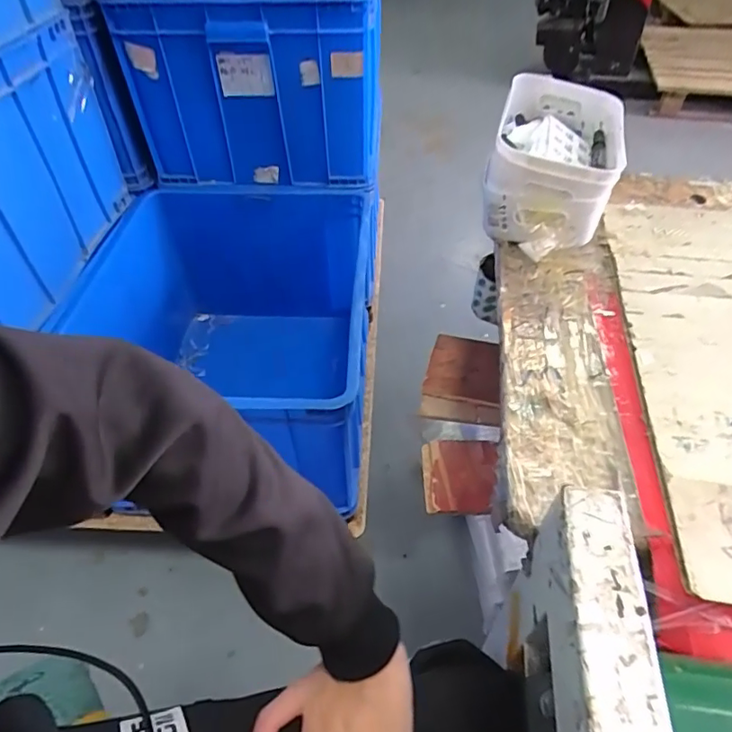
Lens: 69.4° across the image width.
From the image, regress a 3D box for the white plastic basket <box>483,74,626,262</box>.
[{"bbox_3d":[0.234,-0.249,0.665,0.141,0.126,0.232,11,47,14],"label":"white plastic basket"}]

